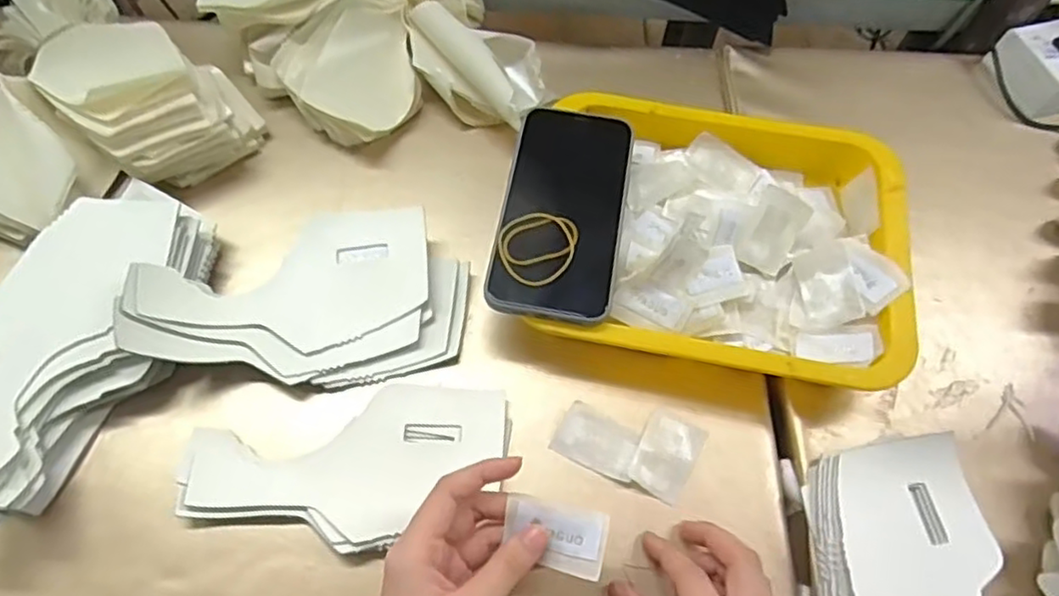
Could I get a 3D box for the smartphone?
[{"bbox_3d":[0.023,-0.060,0.447,0.079,0.010,0.159,10,63,2],"label":"smartphone"}]

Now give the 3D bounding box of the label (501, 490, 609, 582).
[{"bbox_3d":[0.014,0.126,0.356,0.052,0.004,0.034,11,81,11],"label":"label"}]

